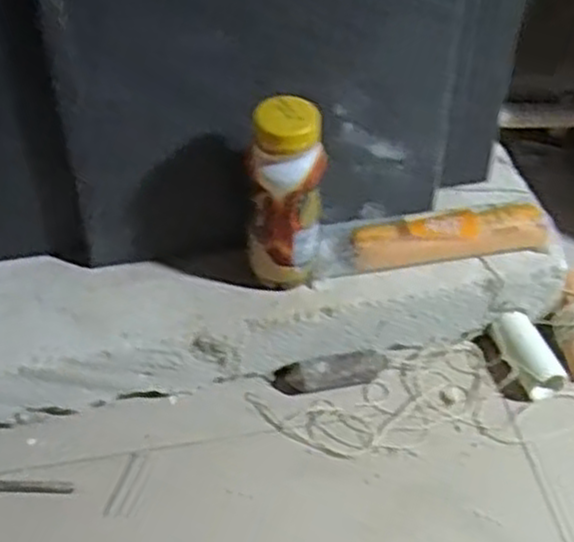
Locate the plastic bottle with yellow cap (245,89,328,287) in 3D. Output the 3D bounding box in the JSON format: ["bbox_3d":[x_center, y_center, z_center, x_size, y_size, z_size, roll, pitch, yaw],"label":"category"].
[{"bbox_3d":[-0.001,-0.048,0.537,0.048,0.141,0.039,22,52,16],"label":"plastic bottle with yellow cap"}]

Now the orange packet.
[{"bbox_3d":[0.126,-0.027,0.603,0.150,0.029,0.032,-6,50,-6],"label":"orange packet"}]

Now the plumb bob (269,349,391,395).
[{"bbox_3d":[0.036,0.077,0.615,0.090,0.027,0.025,-6,50,-6],"label":"plumb bob"}]

